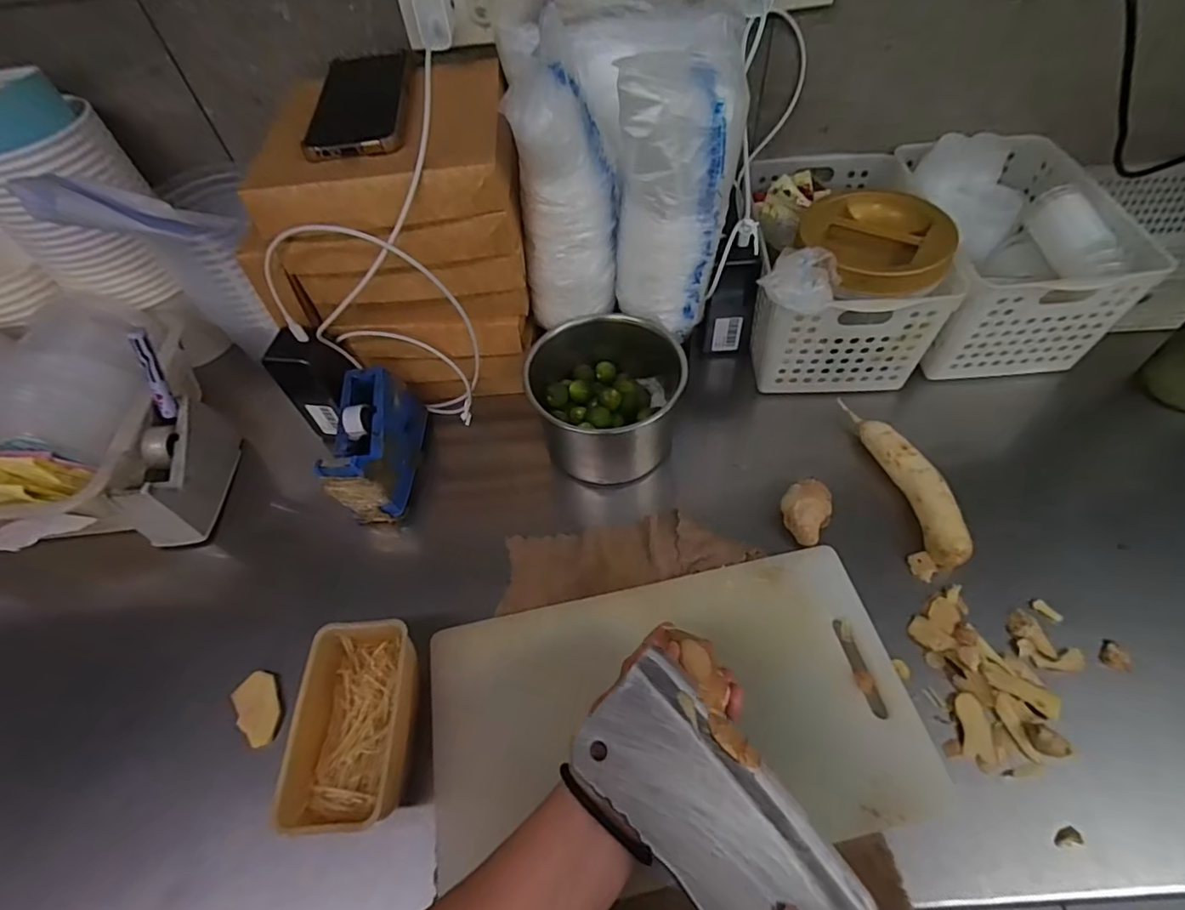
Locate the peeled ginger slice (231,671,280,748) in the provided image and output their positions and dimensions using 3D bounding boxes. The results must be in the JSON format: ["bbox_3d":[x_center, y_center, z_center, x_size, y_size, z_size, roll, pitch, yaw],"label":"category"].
[{"bbox_3d":[-0.286,0.215,0.471,0.031,0.012,0.058,-24,56,-12],"label":"peeled ginger slice"}]

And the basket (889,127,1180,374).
[{"bbox_3d":[0.449,-0.228,0.619,0.190,0.146,0.262,0,55,5],"label":"basket"}]

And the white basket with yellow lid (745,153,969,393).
[{"bbox_3d":[0.270,-0.216,0.614,0.177,0.164,0.290,5,56,8],"label":"white basket with yellow lid"}]

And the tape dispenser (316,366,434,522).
[{"bbox_3d":[-0.223,-0.014,0.572,0.062,0.088,0.137,-3,55,3],"label":"tape dispenser"}]

